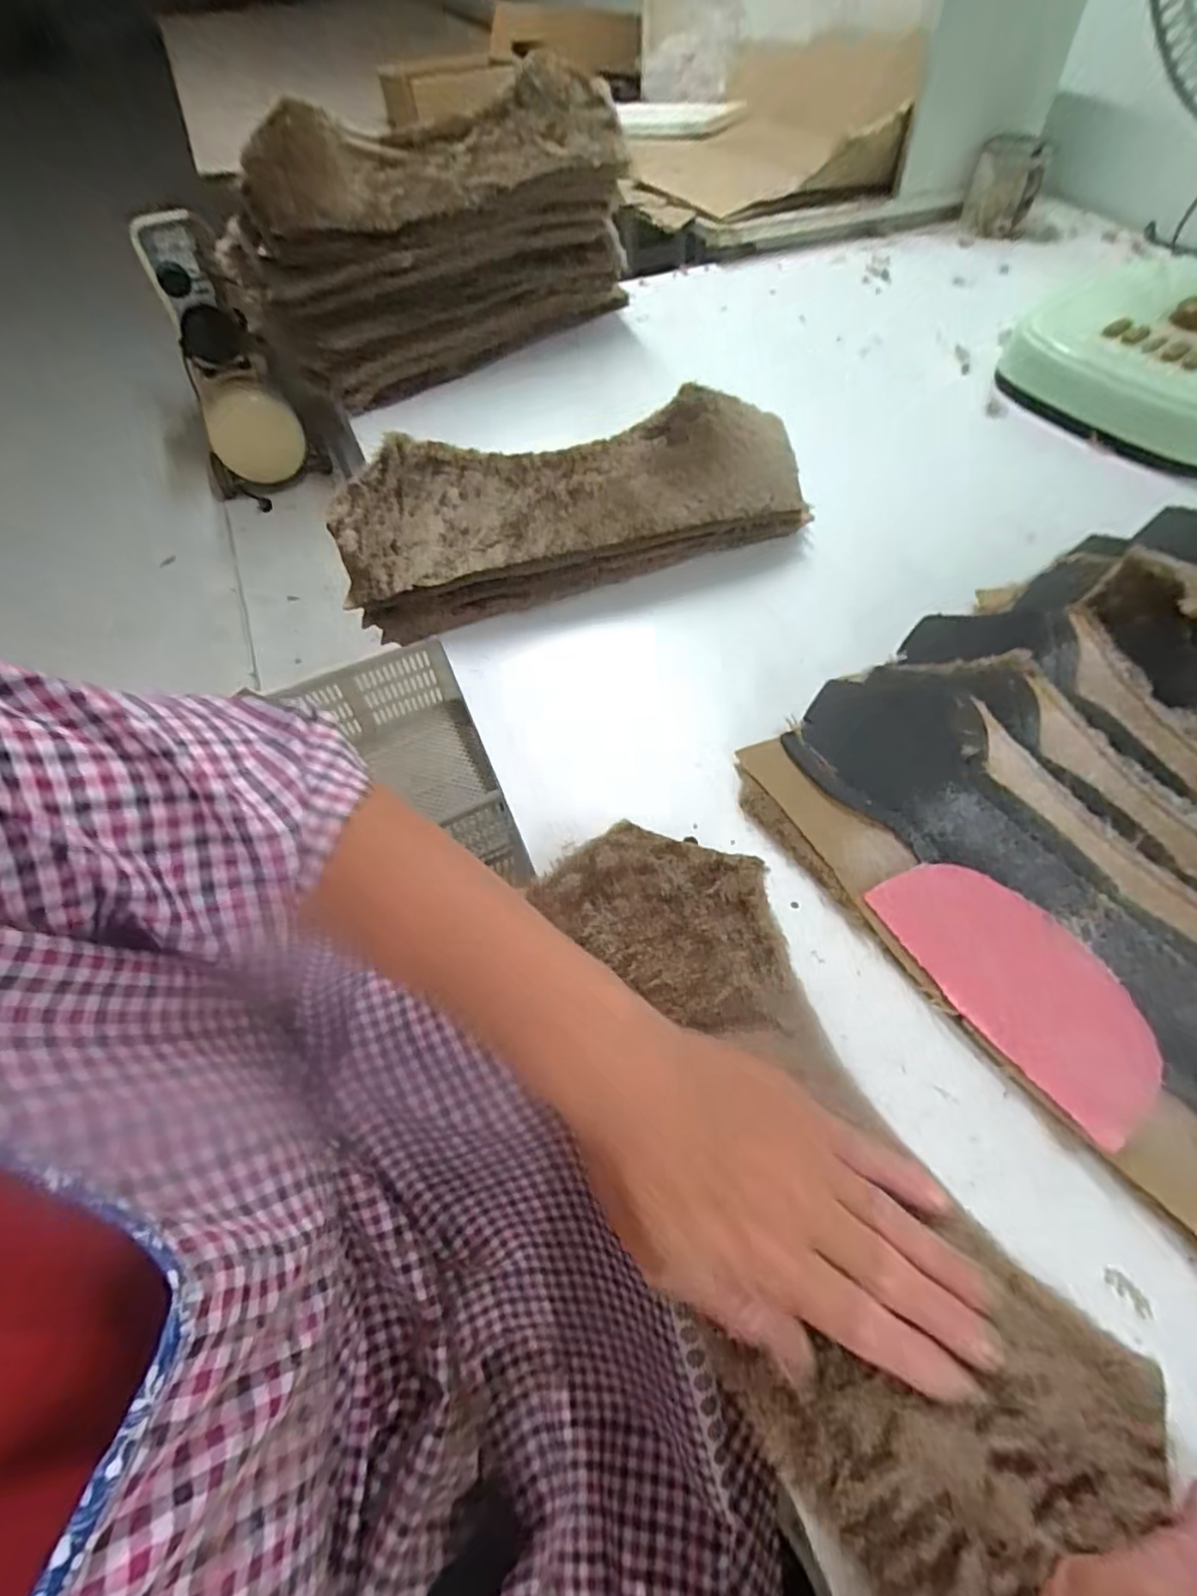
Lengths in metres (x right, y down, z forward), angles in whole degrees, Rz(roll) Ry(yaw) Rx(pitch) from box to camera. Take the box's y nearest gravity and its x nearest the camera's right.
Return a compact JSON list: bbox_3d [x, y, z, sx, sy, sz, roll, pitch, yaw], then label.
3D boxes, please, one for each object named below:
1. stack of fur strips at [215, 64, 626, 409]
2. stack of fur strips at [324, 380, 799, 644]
[{"bbox_3d":[-0.153,-0.537,0.608,0.382,0.170,0.127,-35,64,-18],"label":"stack of fur strips"},{"bbox_3d":[-0.022,-0.221,0.467,0.335,0.039,0.126,-18,79,-7],"label":"stack of fur strips"}]

